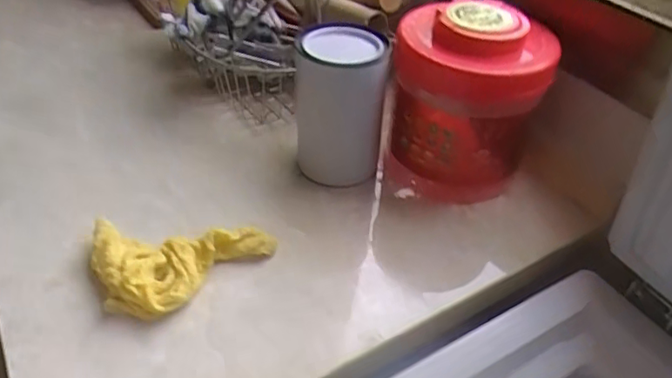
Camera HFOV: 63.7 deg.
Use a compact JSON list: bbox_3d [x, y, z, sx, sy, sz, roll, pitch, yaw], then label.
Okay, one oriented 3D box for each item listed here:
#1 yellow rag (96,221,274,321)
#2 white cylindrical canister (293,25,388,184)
[{"bbox_3d":[-0.148,0.074,0.502,0.174,0.036,0.094,2,41,-1],"label":"yellow rag"},{"bbox_3d":[0.005,-0.101,0.633,0.098,0.162,0.102,2,41,-2],"label":"white cylindrical canister"}]

